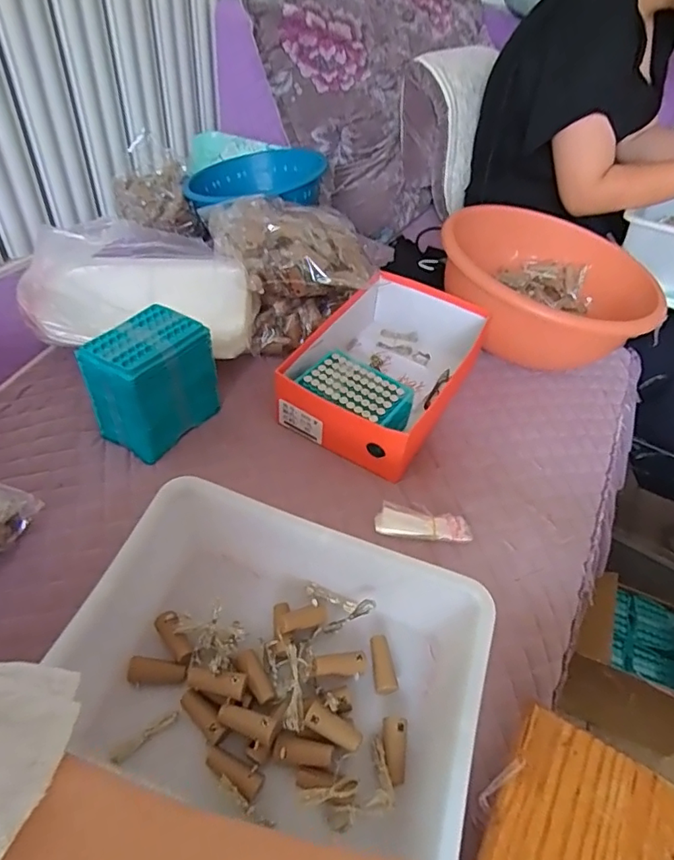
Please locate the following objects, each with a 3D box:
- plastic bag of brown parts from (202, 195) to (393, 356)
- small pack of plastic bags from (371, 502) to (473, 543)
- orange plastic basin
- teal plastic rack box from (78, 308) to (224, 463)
[{"bbox_3d":[-0.075,-0.272,0.855,0.227,0.146,0.237,-17,50,-22],"label":"plastic bag of brown parts"},{"bbox_3d":[0.103,0.113,0.632,0.112,0.020,0.035,6,45,-1],"label":"small pack of plastic bags"},{"bbox_3d":[0.333,-0.228,0.884,0.326,0.152,0.302,4,45,-4],"label":"orange plastic basin"},{"bbox_3d":[-0.235,-0.063,0.679,0.099,0.134,0.138,26,48,18],"label":"teal plastic rack box"}]

